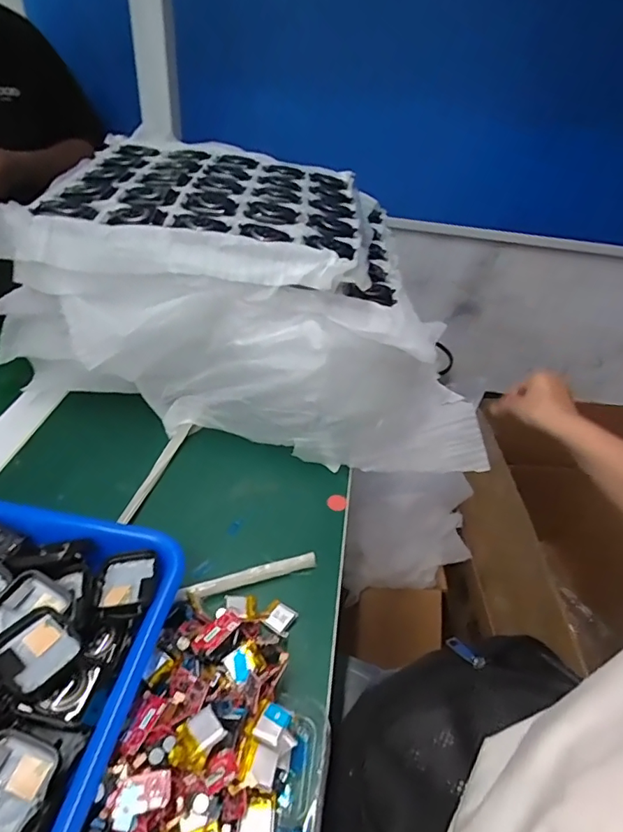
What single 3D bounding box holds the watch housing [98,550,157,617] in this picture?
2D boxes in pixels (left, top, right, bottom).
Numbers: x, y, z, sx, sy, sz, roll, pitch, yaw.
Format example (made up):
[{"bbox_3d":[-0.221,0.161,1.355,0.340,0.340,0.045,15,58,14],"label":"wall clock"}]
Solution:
[{"bbox_3d":[-0.115,0.103,0.303,0.031,0.008,0.044,0,41,-7],"label":"watch housing"}]

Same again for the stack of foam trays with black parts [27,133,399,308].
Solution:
[{"bbox_3d":[-0.075,-0.187,0.479,0.320,0.084,0.232,9,40,3],"label":"stack of foam trays with black parts"}]

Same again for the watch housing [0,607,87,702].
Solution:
[{"bbox_3d":[-0.146,0.127,0.261,0.042,0.009,0.037,26,44,22],"label":"watch housing"}]

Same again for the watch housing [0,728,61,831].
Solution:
[{"bbox_3d":[-0.142,0.174,0.225,0.035,0.016,0.041,16,41,12],"label":"watch housing"}]

